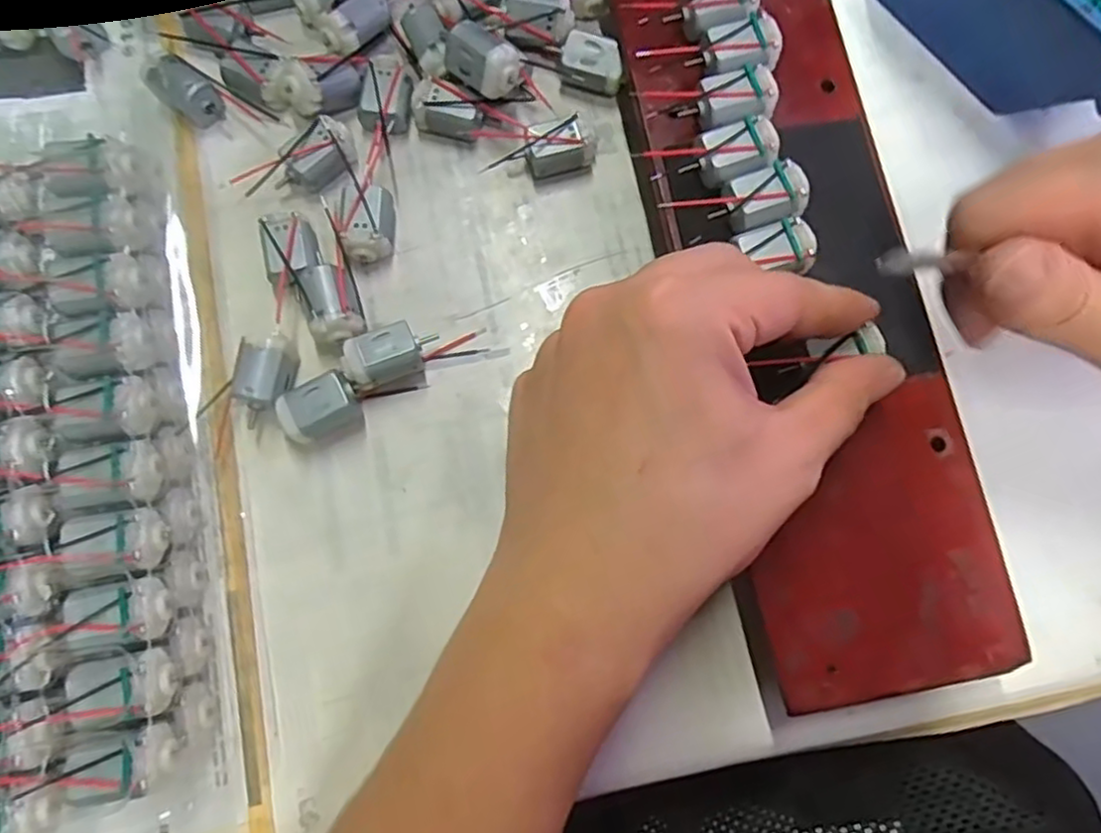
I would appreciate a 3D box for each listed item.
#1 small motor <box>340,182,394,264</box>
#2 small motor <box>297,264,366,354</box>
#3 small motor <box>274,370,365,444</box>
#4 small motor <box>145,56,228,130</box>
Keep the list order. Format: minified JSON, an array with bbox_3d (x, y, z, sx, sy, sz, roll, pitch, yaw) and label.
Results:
[{"bbox_3d":[-0.070,-0.074,0.264,0.016,0.017,0.027,2,80,-1],"label":"small motor"},{"bbox_3d":[-0.080,-0.040,0.256,0.018,0.019,0.031,-19,80,-4],"label":"small motor"},{"bbox_3d":[-0.083,-0.002,0.249,0.027,0.018,0.019,-28,81,-6],"label":"small motor"},{"bbox_3d":[-0.143,-0.127,0.269,0.026,0.017,0.018,43,82,6],"label":"small motor"}]

